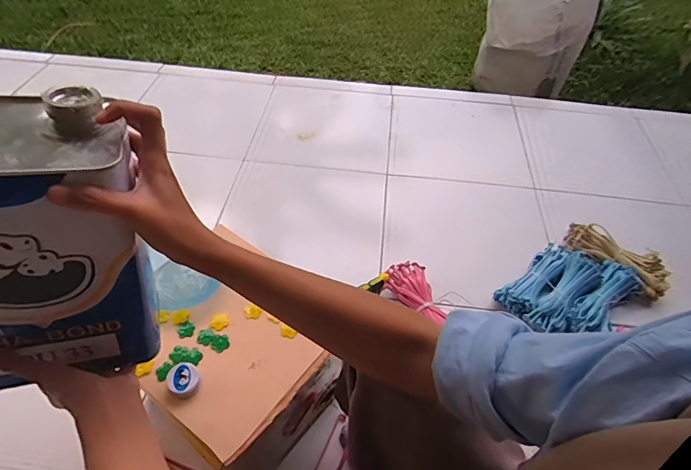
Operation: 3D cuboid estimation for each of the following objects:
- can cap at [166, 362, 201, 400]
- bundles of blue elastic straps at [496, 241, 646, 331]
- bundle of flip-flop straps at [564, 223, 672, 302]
[{"bbox_3d":[-0.198,0.178,0.523,0.039,0.015,0.037,1,50,-1],"label":"can cap"},{"bbox_3d":[0.461,0.108,0.873,0.252,0.053,0.189,-32,58,-26],"label":"bundles of blue elastic straps"},{"bbox_3d":[0.593,0.051,0.939,0.224,0.064,0.079,35,57,24],"label":"bundle of flip-flop straps"}]

